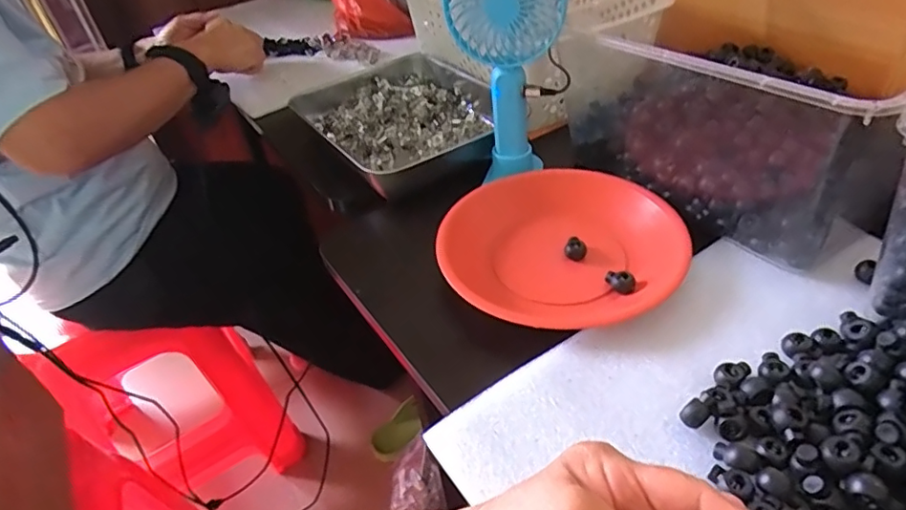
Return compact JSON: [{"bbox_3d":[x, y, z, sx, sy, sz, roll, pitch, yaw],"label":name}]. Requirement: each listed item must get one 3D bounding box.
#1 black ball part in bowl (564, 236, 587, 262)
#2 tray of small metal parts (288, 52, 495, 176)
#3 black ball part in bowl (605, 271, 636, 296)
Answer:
[{"bbox_3d":[0.102,-0.006,0.465,0.017,0.012,0.017,5,42,15],"label":"black ball part in bowl"},{"bbox_3d":[-0.064,-0.173,0.673,0.180,0.046,0.188,-33,46,-26],"label":"tray of small metal parts"},{"bbox_3d":[0.128,0.021,0.429,0.023,0.016,0.013,9,43,19],"label":"black ball part in bowl"}]

